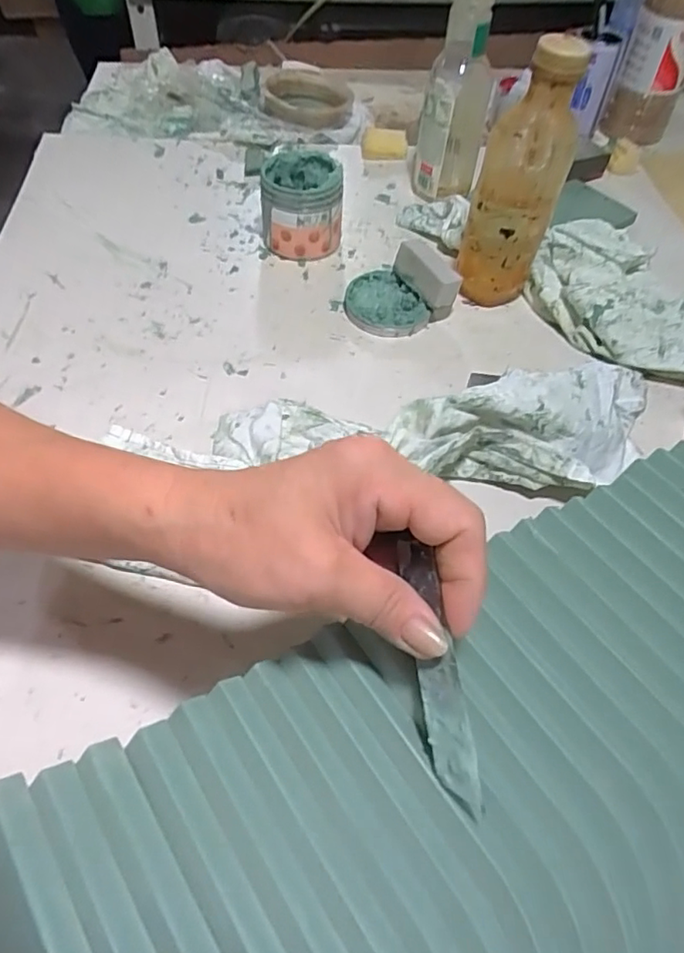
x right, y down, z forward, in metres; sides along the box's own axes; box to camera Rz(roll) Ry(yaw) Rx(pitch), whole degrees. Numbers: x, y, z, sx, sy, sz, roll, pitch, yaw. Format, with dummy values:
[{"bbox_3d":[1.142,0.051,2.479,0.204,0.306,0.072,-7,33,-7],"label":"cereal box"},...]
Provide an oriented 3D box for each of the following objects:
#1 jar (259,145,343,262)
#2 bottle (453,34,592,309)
[{"bbox_3d":[-0.041,-0.273,0.598,0.078,0.077,0.077,2,53,-3],"label":"jar"},{"bbox_3d":[0.150,-0.244,0.508,0.070,0.206,0.056,18,54,9],"label":"bottle"}]

